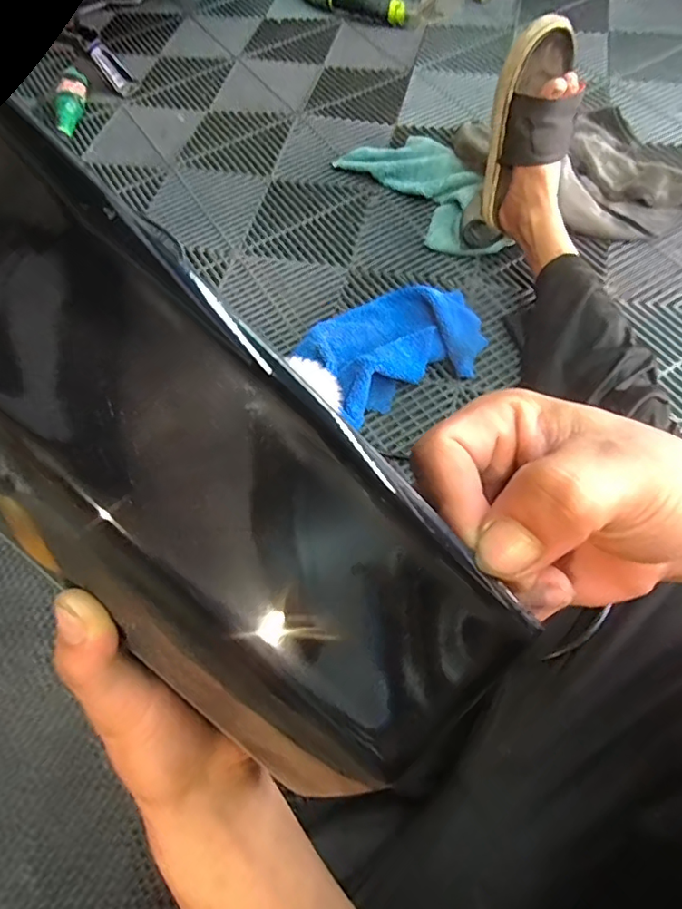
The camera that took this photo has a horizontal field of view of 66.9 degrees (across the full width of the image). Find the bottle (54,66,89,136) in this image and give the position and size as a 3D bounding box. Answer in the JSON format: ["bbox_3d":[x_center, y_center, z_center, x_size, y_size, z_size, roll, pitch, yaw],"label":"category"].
[{"bbox_3d":[-0.546,-0.713,1.044,0.048,0.046,0.167,4,78,6],"label":"bottle"}]

